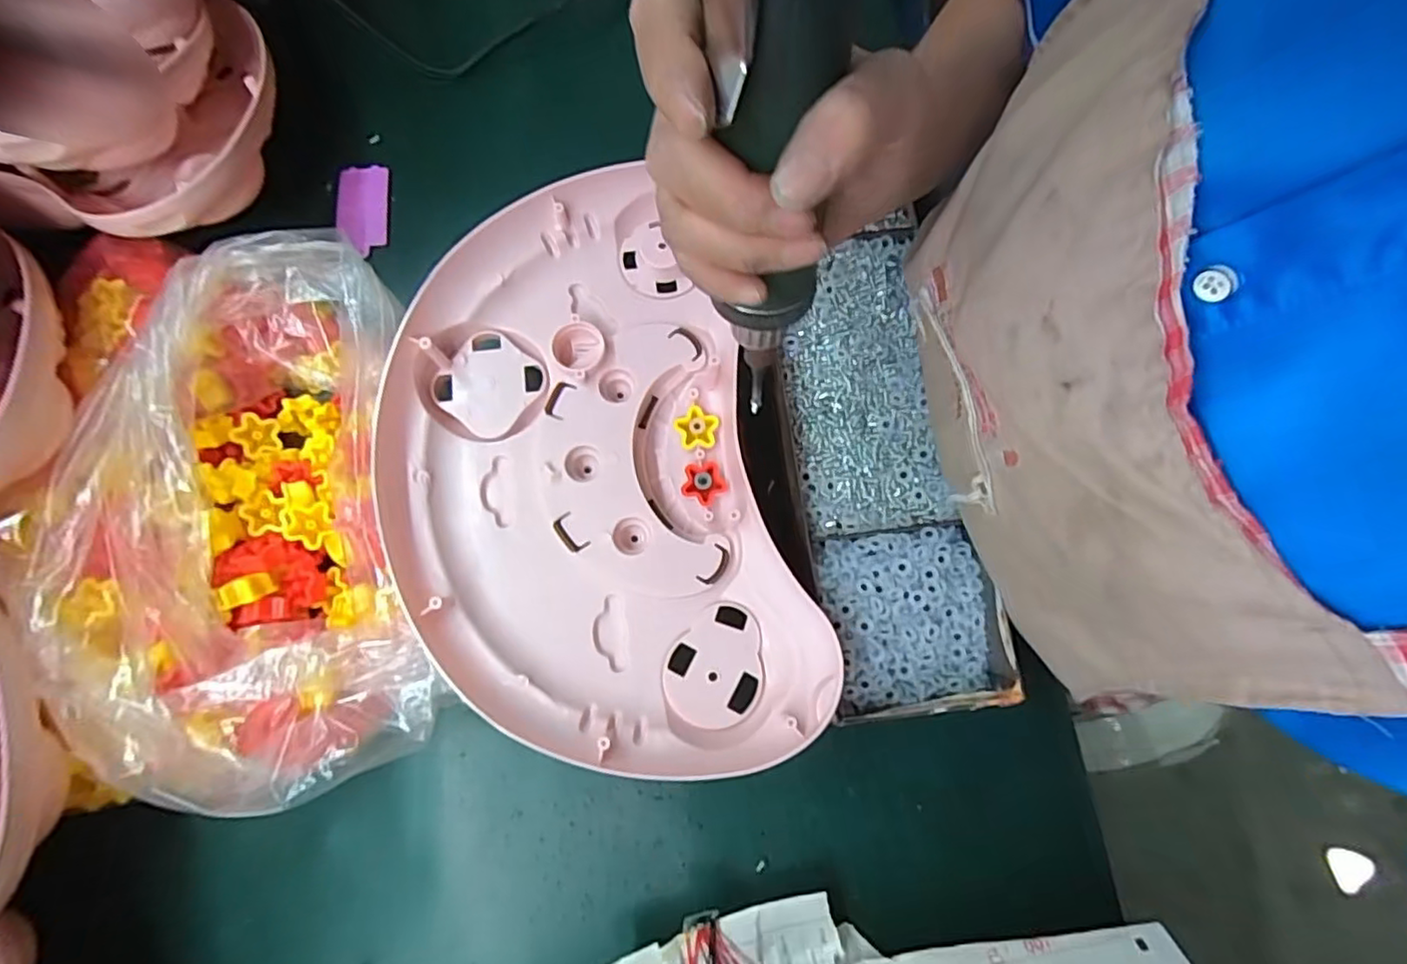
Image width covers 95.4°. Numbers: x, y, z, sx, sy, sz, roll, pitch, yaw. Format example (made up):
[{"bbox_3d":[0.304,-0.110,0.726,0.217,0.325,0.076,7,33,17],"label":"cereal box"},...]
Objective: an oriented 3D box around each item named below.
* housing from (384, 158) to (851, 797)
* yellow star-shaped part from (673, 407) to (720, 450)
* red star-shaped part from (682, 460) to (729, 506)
[{"bbox_3d":[-0.067,0.000,0.373,0.210,0.069,0.334,-16,77,-3],"label":"housing"},{"bbox_3d":[-0.005,-0.031,0.386,0.025,0.007,0.025,12,78,3],"label":"yellow star-shaped part"},{"bbox_3d":[0.000,0.000,0.378,0.026,0.007,0.025,-12,77,-2],"label":"red star-shaped part"}]

